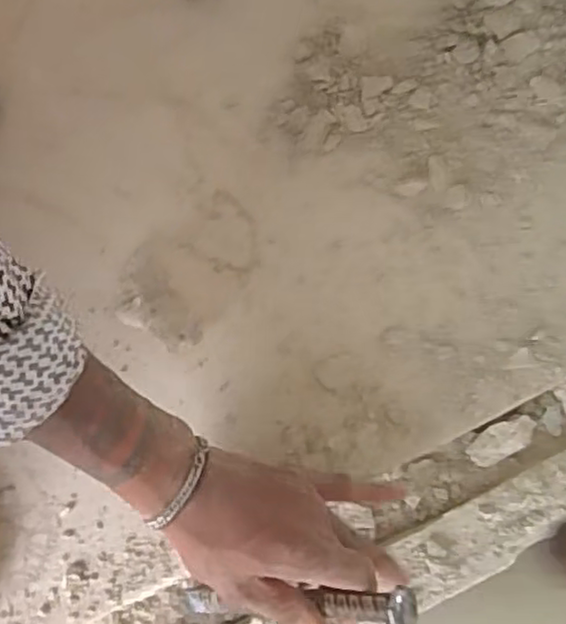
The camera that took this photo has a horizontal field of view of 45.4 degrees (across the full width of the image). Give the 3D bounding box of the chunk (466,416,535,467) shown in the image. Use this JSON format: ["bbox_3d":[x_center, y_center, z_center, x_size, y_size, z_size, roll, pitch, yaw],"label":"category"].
[{"bbox_3d":[0.163,0.094,0.500,0.054,0.019,0.026,-29,81,-4],"label":"chunk"}]

